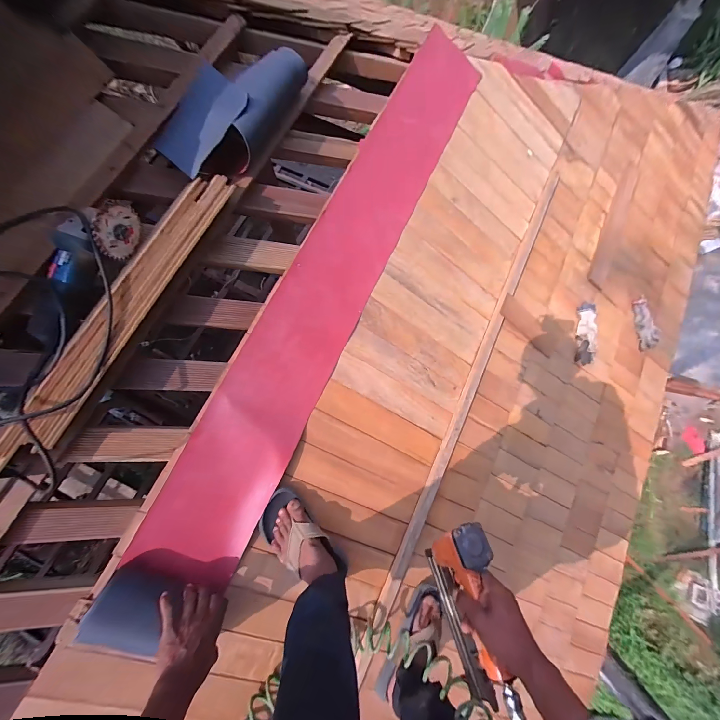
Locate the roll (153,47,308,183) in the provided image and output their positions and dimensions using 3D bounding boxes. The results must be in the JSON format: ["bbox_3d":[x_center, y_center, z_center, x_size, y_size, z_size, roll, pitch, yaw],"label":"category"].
[{"bbox_3d":[-0.257,-0.533,0.661,0.150,0.117,0.376,21,78,6],"label":"roll"}]

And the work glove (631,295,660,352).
[{"bbox_3d":[1.134,-0.145,1.227,0.095,0.027,0.203,-17,93,-2],"label":"work glove"}]

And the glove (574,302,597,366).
[{"bbox_3d":[0.800,-0.093,1.092,0.065,0.026,0.215,1,93,2],"label":"glove"}]

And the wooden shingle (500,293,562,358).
[{"bbox_3d":[0.569,-0.113,1.022,0.275,0.018,0.094,33,78,-19],"label":"wooden shingle"}]

